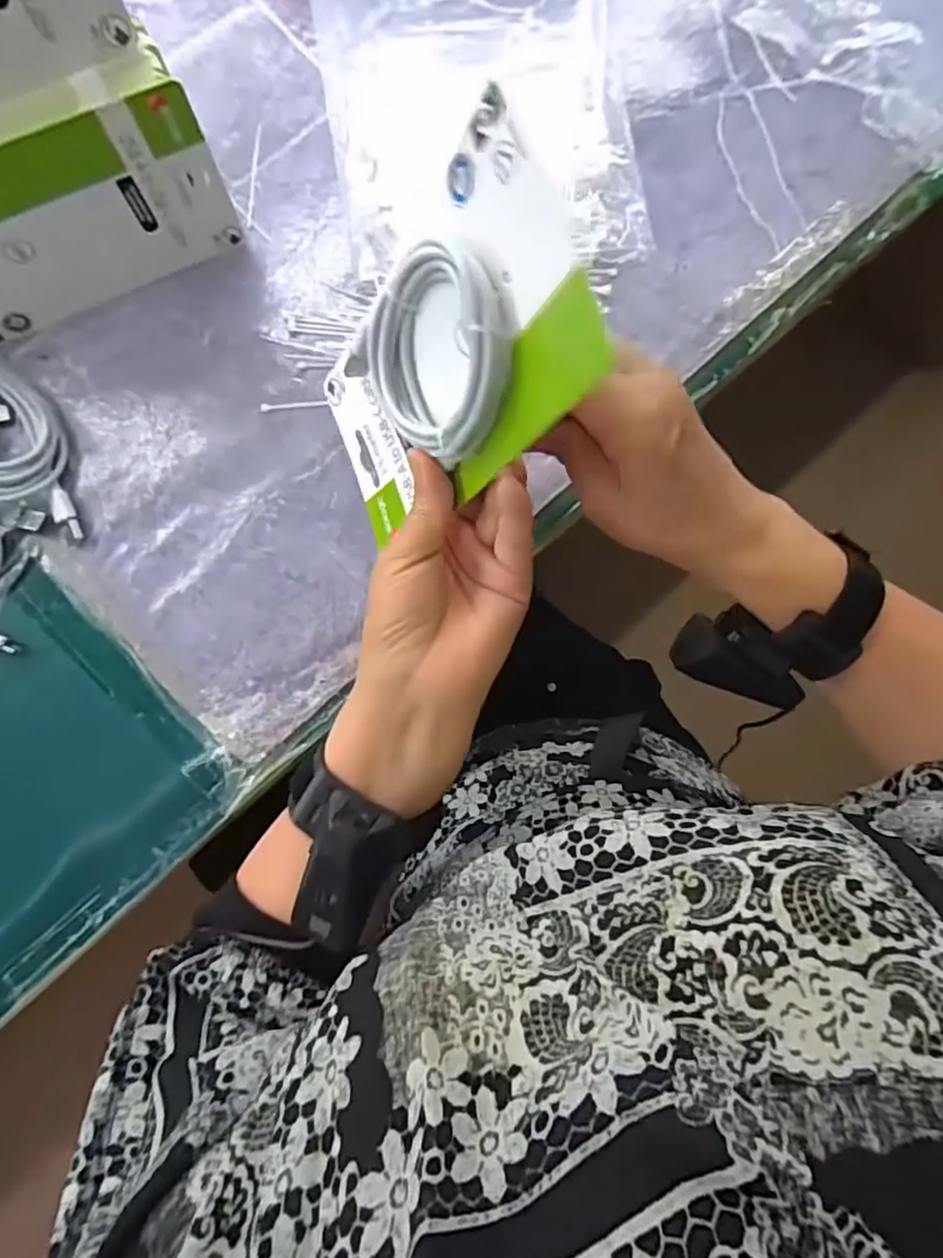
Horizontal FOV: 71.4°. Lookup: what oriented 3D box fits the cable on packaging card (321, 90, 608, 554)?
[{"bbox_3d":[-0.017,-0.103,0.272,0.021,0.177,0.095,-19,87,-32],"label":"cable on packaging card"}]

